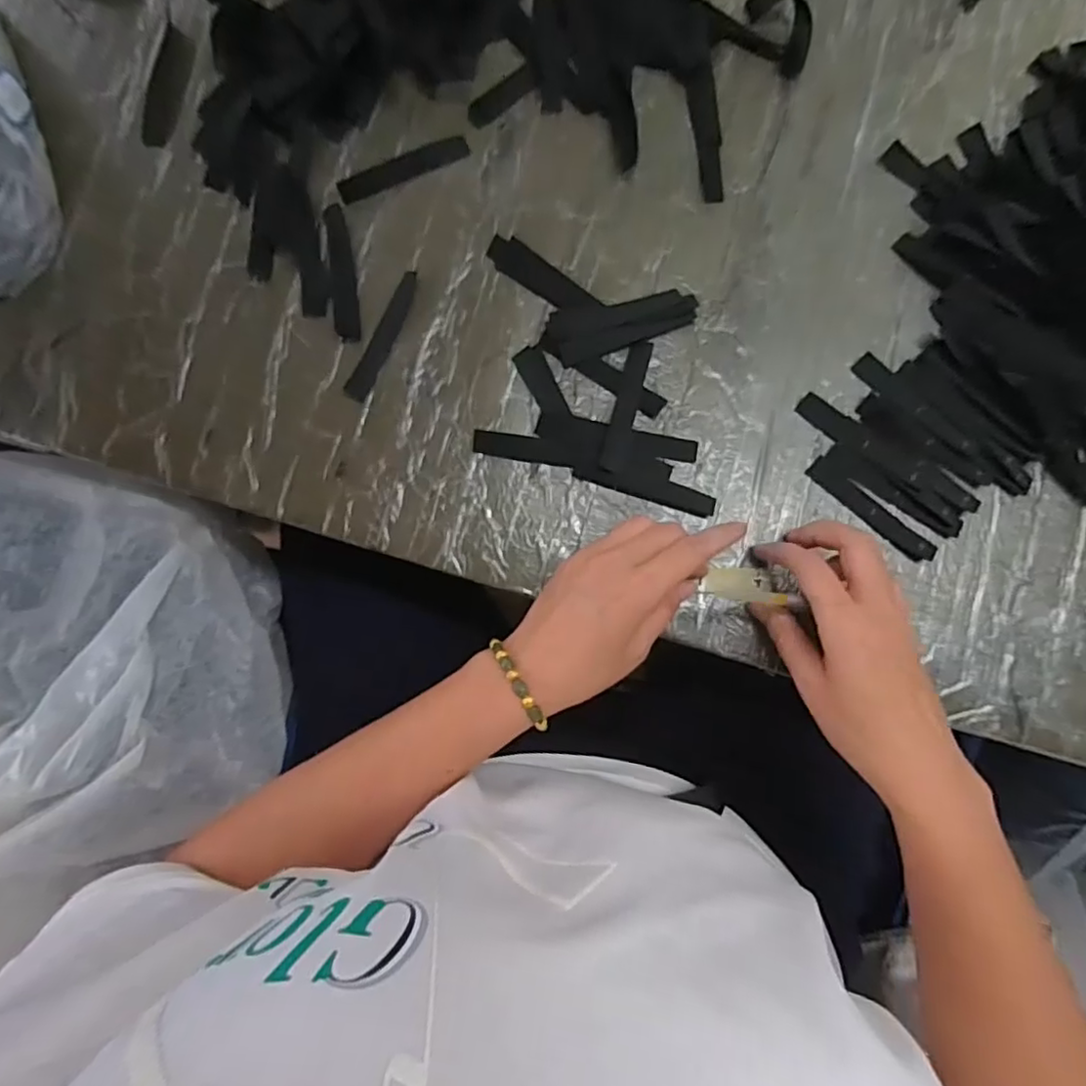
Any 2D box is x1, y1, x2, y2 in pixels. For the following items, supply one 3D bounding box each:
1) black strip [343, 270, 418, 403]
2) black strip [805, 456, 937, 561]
[{"bbox_3d":[-0.105,-0.137,0.416,0.016,0.004,0.091,26,86,0],"label":"black strip"},{"bbox_3d":[0.205,-0.020,0.394,0.090,0.004,0.015,41,93,7],"label":"black strip"}]

